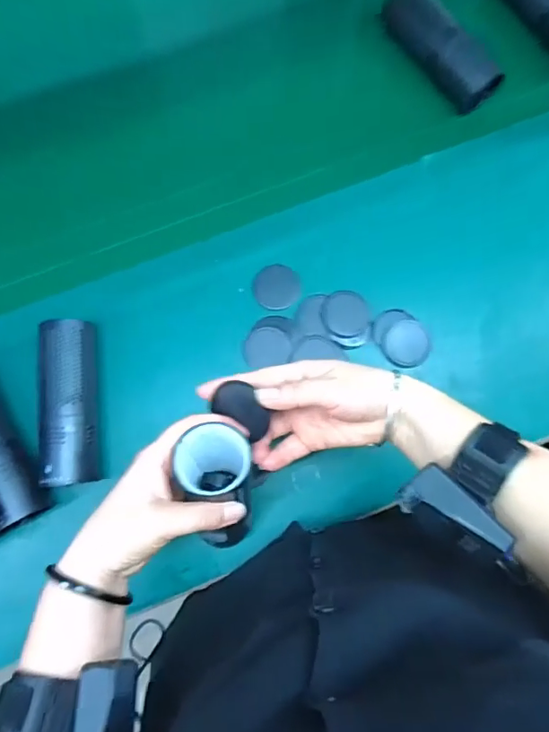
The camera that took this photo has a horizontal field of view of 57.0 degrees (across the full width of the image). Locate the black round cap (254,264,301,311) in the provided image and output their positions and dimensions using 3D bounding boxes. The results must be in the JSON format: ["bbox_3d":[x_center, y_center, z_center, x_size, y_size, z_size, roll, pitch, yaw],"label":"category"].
[{"bbox_3d":[0.003,-0.087,0.560,0.050,0.013,0.054,0,80,-1],"label":"black round cap"}]

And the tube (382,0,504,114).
[{"bbox_3d":[0.196,-0.383,0.600,0.042,0.048,0.169,-36,82,-6],"label":"tube"}]

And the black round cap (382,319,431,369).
[{"bbox_3d":[0.142,-0.024,0.550,0.048,0.009,0.049,0,80,-1],"label":"black round cap"}]

